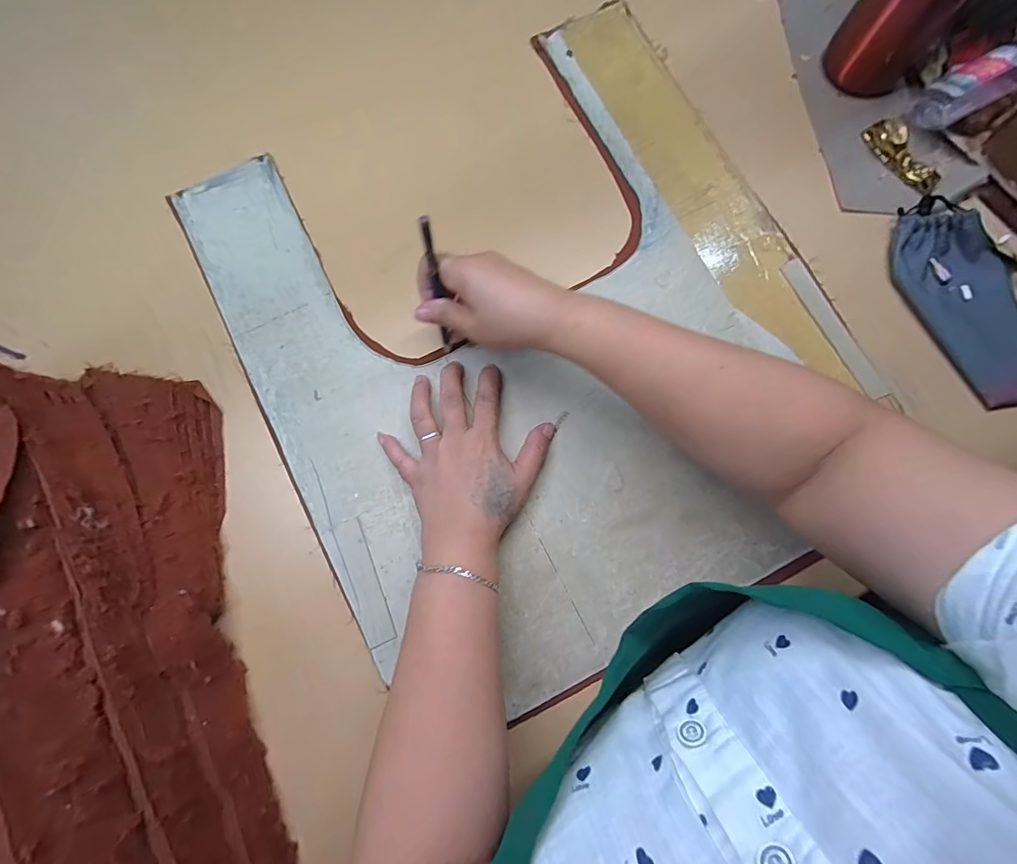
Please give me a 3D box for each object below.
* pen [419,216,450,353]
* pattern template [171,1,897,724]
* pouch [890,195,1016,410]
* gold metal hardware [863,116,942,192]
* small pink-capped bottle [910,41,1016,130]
[{"bbox_3d":[-0.051,-0.098,0.323,0.006,0.126,0.004,3,63,1],"label":"pen"},{"bbox_3d":[0.026,-0.085,0.384,0.459,0.010,0.503,-28,81,-4],"label":"pattern template"},{"bbox_3d":[0.391,-0.111,0.378,0.082,0.016,0.184,-23,80,-3],"label":"pouch"},{"bbox_3d":[0.354,-0.248,0.403,0.023,0.015,0.077,-36,81,-5],"label":"gold metal hardware"},{"bbox_3d":[0.417,-0.306,0.394,0.106,0.048,0.047,-27,81,-4],"label":"small pink-capped bottle"}]

